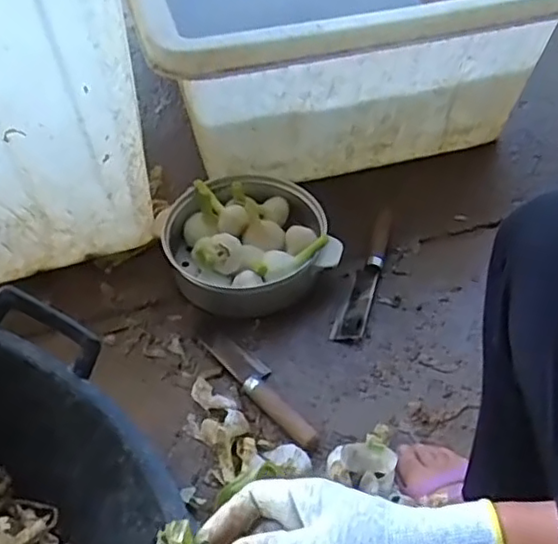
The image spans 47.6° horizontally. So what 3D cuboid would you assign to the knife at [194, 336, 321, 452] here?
[{"bbox_3d":[-0.020,0.141,0.786,0.041,0.024,0.196,-37,61,-21],"label":"knife"}]

